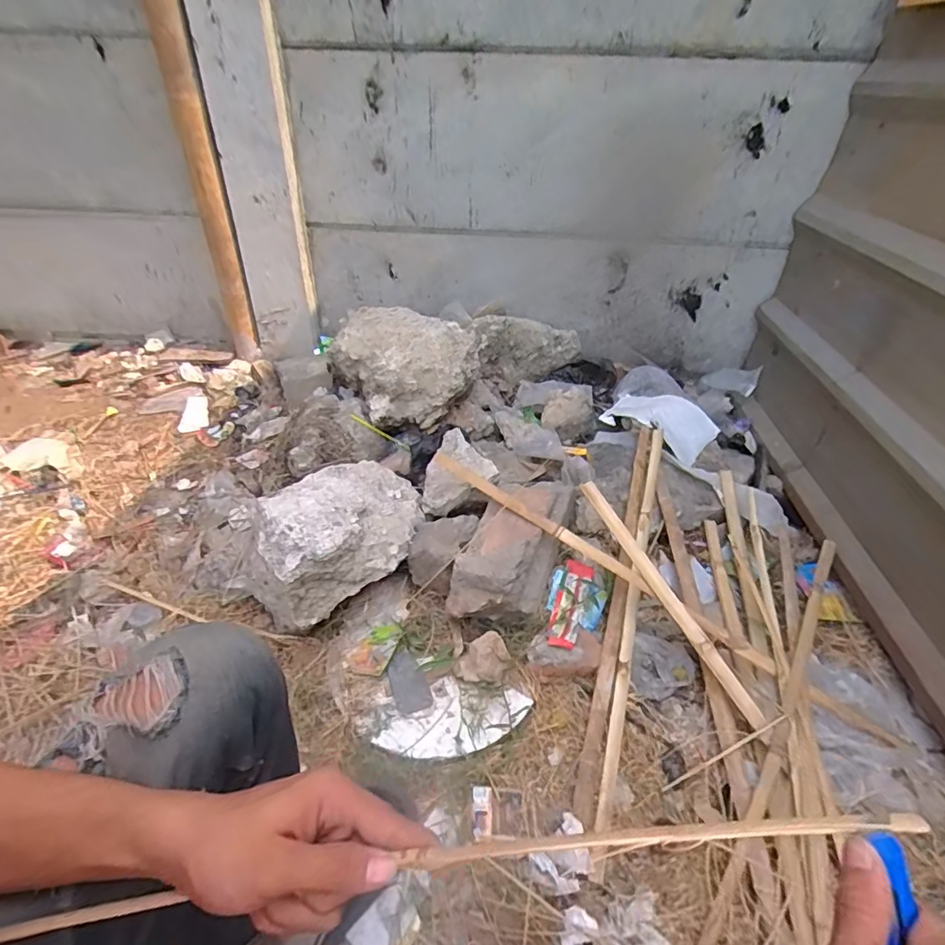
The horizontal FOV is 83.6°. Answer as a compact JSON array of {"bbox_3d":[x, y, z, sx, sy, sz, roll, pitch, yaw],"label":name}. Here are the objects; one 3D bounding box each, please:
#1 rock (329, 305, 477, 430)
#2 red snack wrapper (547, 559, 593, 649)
[{"bbox_3d":[-0.187,-0.288,1.372,0.287,0.197,0.393,-24,45,-28],"label":"rock"},{"bbox_3d":[0.184,0.248,1.004,0.056,0.022,0.211,14,40,16],"label":"red snack wrapper"}]

